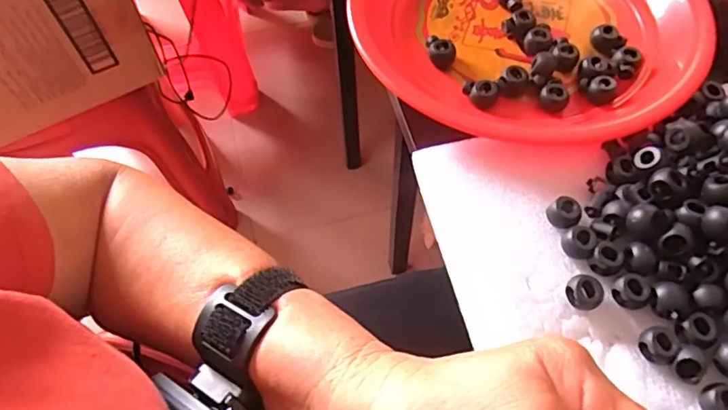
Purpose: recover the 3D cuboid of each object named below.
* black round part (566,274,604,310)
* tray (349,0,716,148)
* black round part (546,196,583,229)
[{"bbox_3d":[0.111,0.044,0.274,0.015,0.013,0.017,-41,68,-18],"label":"black round part"},{"bbox_3d":[0.108,-0.131,0.372,0.227,0.037,0.223,16,64,11],"label":"tray"},{"bbox_3d":[0.108,0.005,0.294,0.016,0.014,0.014,35,68,19],"label":"black round part"}]

